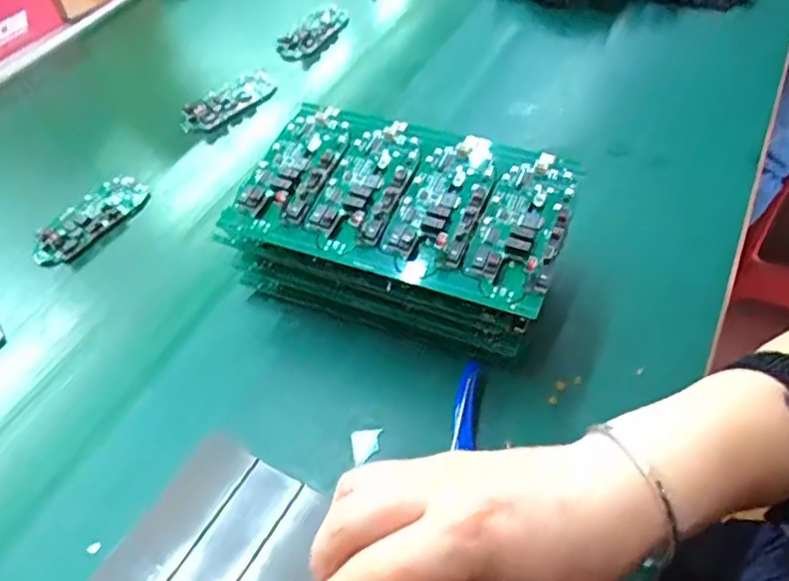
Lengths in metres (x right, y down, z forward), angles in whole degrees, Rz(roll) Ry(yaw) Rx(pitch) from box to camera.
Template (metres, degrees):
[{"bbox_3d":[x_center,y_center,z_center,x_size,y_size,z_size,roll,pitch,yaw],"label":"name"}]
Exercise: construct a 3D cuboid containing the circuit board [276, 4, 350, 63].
[{"bbox_3d":[-0.084,-0.271,0.693,0.045,0.020,0.091,25,56,26],"label":"circuit board"}]

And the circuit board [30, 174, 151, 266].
[{"bbox_3d":[-0.242,-0.056,0.521,0.048,0.014,0.098,22,55,24],"label":"circuit board"}]

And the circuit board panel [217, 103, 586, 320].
[{"bbox_3d":[0.006,-0.055,0.385,0.184,0.024,0.110,14,52,18],"label":"circuit board panel"}]

